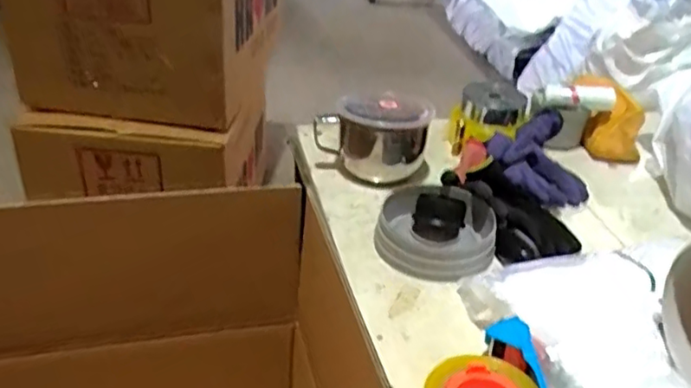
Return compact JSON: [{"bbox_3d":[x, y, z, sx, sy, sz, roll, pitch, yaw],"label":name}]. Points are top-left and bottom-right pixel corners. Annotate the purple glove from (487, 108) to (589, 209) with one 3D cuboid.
[{"bbox_3d":[0.293,-0.050,0.952,0.155,0.095,0.147,14,34,16],"label":"purple glove"}]

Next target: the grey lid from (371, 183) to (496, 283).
[{"bbox_3d":[0.119,0.045,0.824,0.148,0.051,0.148,3,32,-2],"label":"grey lid"}]

